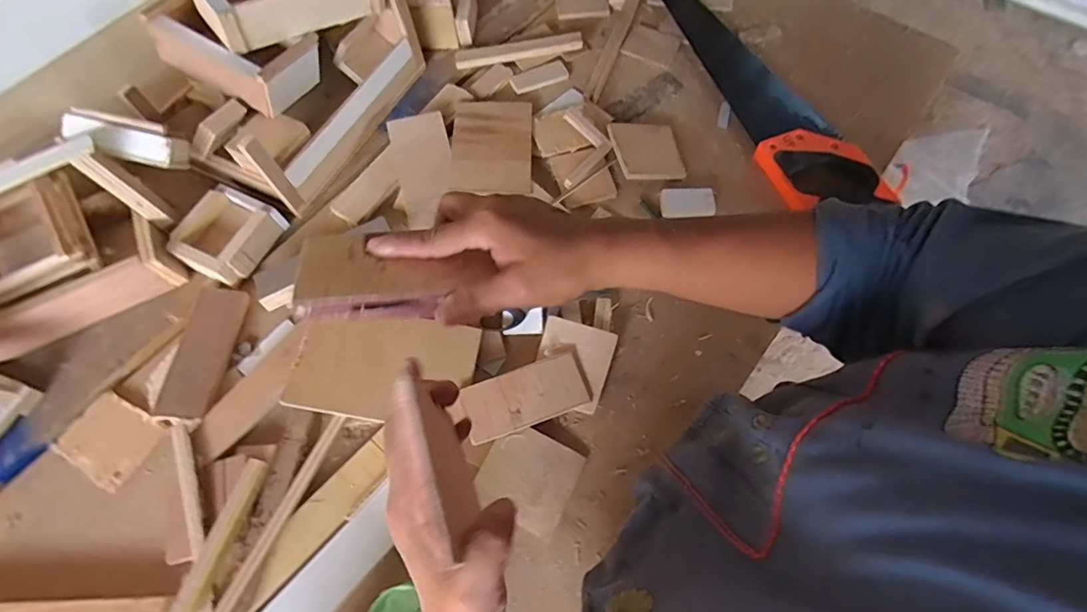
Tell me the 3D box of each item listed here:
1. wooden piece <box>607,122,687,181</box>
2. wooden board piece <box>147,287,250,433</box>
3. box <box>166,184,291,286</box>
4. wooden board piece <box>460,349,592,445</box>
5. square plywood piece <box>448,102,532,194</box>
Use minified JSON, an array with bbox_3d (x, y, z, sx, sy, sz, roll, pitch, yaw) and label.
[{"bbox_3d":[0.130,-0.193,0.643,0.086,0.014,0.079,-2,75,-16],"label":"wooden piece"},{"bbox_3d":[-0.363,0.051,0.547,0.051,0.019,0.150,3,66,3],"label":"wooden board piece"},{"bbox_3d":[-0.368,-0.084,0.599,0.094,0.036,0.106,23,69,12],"label":"box"},{"bbox_3d":[-0.017,0.091,0.521,0.124,0.004,0.056,-19,78,-10],"label":"wooden board piece"},{"bbox_3d":[-0.065,-0.205,0.654,0.098,0.005,0.149,0,63,-3],"label":"square plywood piece"}]

